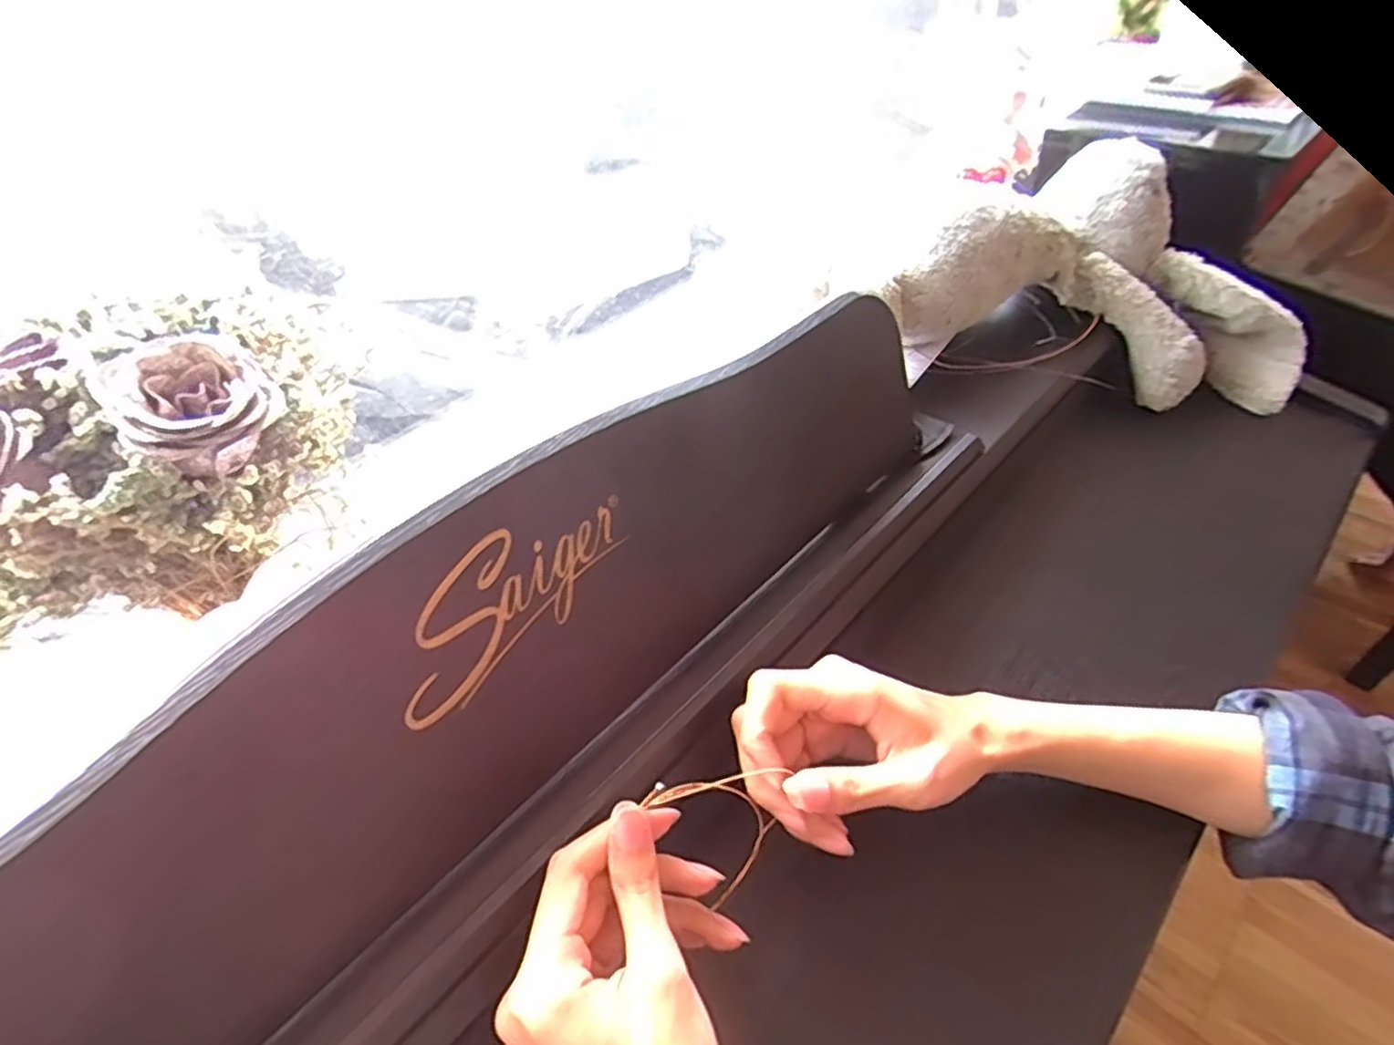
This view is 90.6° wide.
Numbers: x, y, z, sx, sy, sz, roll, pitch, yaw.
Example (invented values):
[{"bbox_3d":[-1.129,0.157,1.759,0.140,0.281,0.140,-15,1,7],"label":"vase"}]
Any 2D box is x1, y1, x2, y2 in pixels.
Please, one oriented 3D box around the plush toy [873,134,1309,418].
[{"bbox_3d":[0.327,-0.214,0.572,0.388,0.156,0.142,8,42,-14],"label":"plush toy"}]

